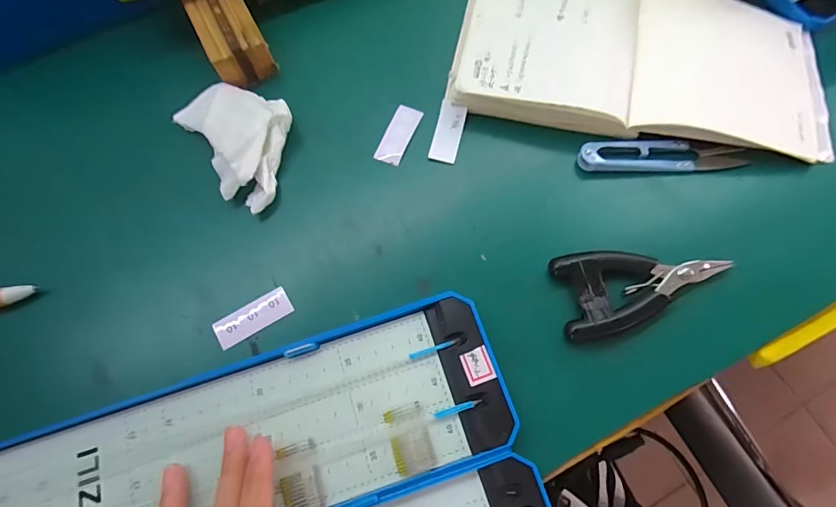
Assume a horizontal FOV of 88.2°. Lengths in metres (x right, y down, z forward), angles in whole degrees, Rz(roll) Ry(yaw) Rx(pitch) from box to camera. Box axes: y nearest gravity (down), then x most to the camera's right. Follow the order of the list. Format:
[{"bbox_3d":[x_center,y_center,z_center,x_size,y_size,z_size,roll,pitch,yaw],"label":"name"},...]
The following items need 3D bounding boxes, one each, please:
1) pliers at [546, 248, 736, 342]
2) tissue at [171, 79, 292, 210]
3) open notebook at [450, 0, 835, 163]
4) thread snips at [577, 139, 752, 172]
[{"bbox_3d":[0.127,0.020,0.251,0.093,0.022,0.048,-10,73,-2],"label":"pliers"},{"bbox_3d":[-0.114,-0.078,0.286,0.062,0.016,0.097,-33,75,-9],"label":"tissue"},{"bbox_3d":[0.153,-0.136,0.299,0.247,0.016,0.132,11,73,4],"label":"open notebook"},{"bbox_3d":[0.157,-0.064,0.281,0.103,0.005,0.021,0,72,1],"label":"thread snips"}]

